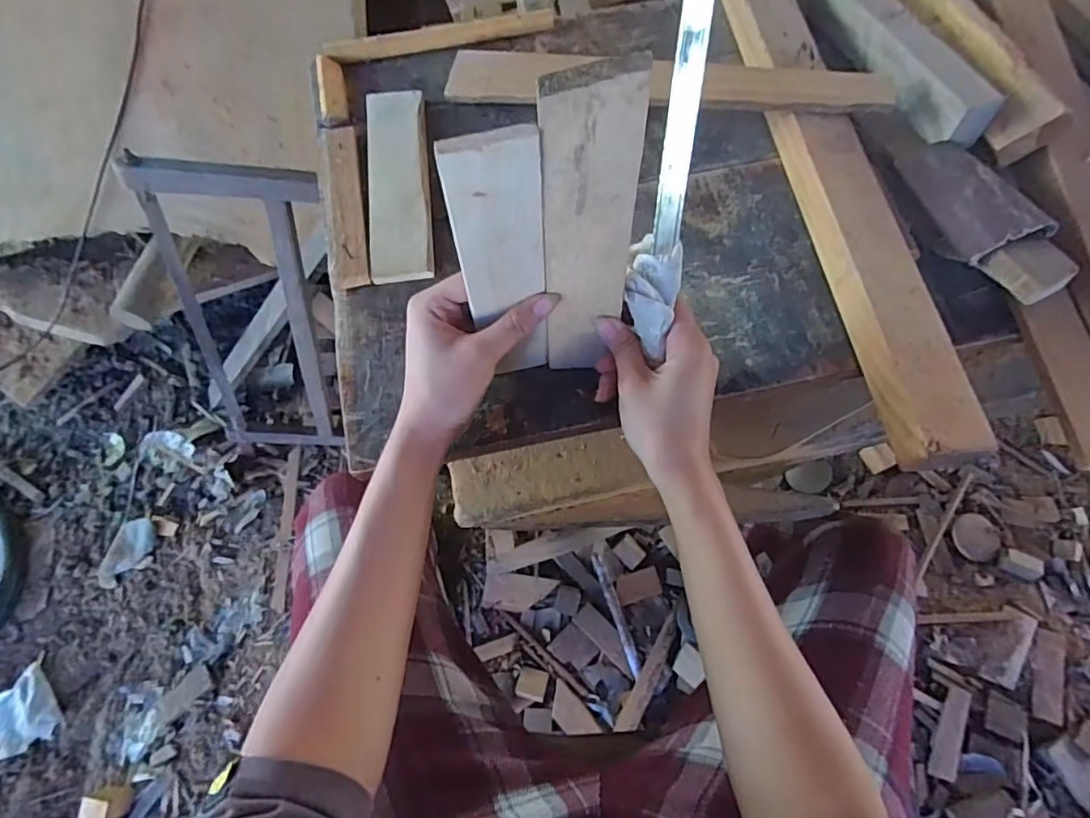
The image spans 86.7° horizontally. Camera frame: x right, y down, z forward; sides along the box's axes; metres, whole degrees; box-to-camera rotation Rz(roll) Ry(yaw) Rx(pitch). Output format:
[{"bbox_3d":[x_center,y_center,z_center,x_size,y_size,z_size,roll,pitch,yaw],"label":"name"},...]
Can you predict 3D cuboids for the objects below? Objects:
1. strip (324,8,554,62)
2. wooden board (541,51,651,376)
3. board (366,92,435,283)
[{"bbox_3d":[-0.098,-0.356,0.552,0.214,0.014,0.019,-12,63,-7],"label":"strip"},{"bbox_3d":[0.023,-0.090,0.335,0.049,0.211,0.010,-1,59,-1],"label":"wooden board"},{"bbox_3d":[-0.124,-0.195,0.492,0.049,0.004,0.199,-5,69,-6],"label":"board"}]

